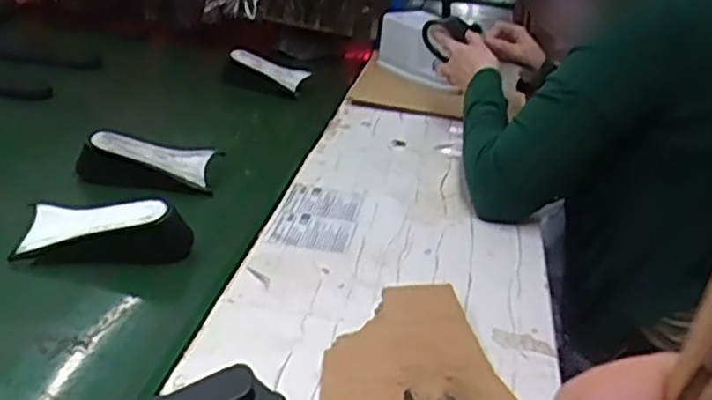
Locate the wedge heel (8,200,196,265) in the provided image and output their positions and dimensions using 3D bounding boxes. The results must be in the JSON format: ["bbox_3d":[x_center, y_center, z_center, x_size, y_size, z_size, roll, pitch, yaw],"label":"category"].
[{"bbox_3d":[-0.252,0.027,0.708,0.169,0.047,0.068,4,27,-2],"label":"wedge heel"}]

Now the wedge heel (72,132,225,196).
[{"bbox_3d":[-0.256,-0.050,0.856,0.151,0.049,0.056,4,27,-1],"label":"wedge heel"}]

